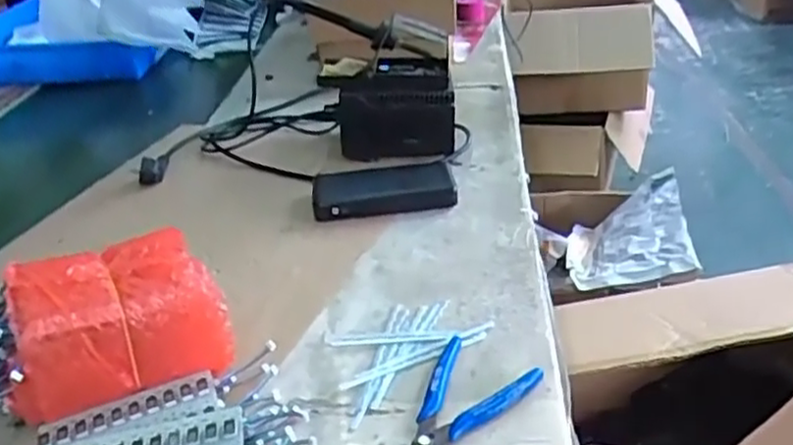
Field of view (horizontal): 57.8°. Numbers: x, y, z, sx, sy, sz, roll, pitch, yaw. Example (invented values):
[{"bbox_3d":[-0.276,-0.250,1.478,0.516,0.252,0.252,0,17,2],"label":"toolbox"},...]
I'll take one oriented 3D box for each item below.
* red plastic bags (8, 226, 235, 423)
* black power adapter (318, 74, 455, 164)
[{"bbox_3d":[-0.220,0.080,0.570,0.155,0.100,0.108,-18,32,-19],"label":"red plastic bags"},{"bbox_3d":[-0.007,-0.136,0.883,0.151,0.100,0.056,-6,30,1],"label":"black power adapter"}]

